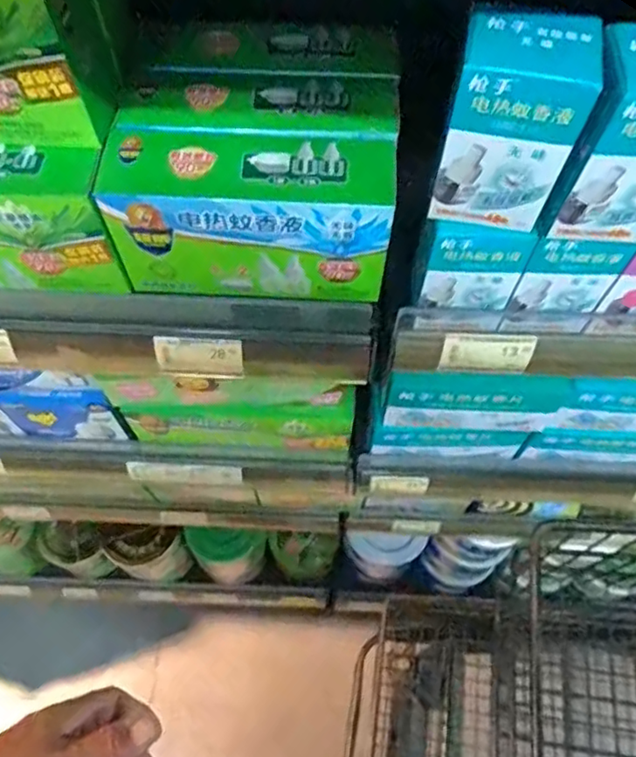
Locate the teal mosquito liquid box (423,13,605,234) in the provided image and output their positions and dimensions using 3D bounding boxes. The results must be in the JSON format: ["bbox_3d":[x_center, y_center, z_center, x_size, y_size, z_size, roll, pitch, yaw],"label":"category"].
[{"bbox_3d":[0.098,-0.126,0.311,0.061,0.101,0.037,9,61,5],"label":"teal mosquito liquid box"}]

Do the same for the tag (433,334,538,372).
[{"bbox_3d":[0.124,-0.017,0.443,0.065,0.038,0.005,3,44,2],"label":"tag"}]

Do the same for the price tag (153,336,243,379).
[{"bbox_3d":[-0.089,-0.015,0.456,0.062,0.047,0.009,0,61,0],"label":"price tag"}]

